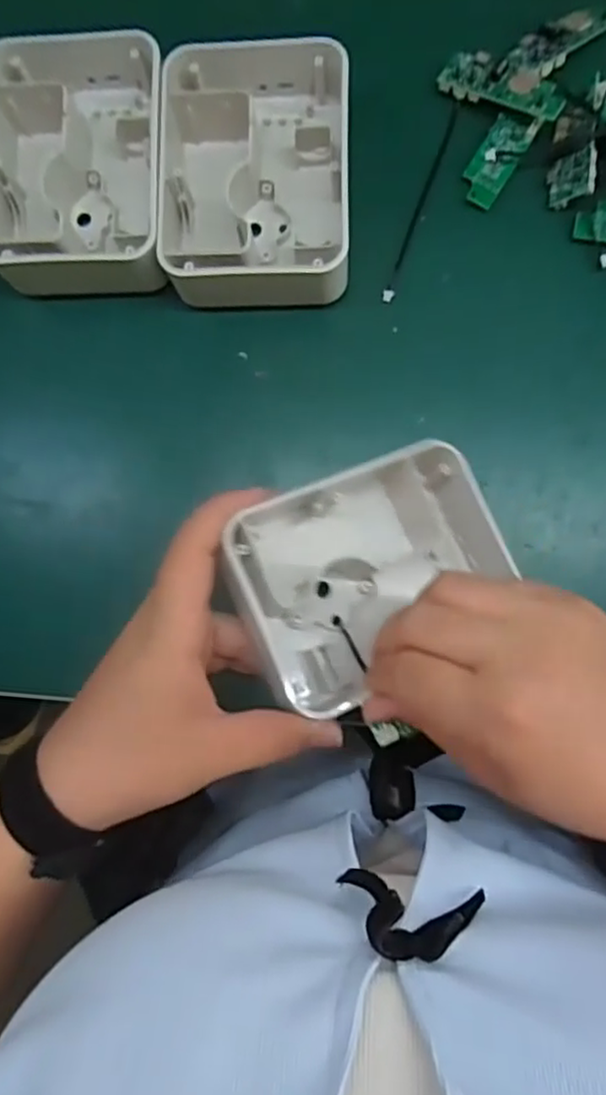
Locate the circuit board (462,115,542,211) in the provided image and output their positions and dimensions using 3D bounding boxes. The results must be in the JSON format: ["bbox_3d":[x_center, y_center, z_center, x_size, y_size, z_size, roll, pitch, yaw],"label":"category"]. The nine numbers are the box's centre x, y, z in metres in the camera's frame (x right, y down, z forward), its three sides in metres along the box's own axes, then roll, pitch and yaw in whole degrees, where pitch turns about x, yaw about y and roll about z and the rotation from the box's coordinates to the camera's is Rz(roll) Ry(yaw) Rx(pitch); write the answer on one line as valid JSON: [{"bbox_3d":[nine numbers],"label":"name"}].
[{"bbox_3d":[0.109,-0.217,0.377,0.023,0.007,0.052,29,87,6],"label":"circuit board"}]

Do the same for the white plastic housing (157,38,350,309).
[{"bbox_3d":[-0.025,-0.202,0.369,0.099,0.043,0.139,1,85,4],"label":"white plastic housing"}]

